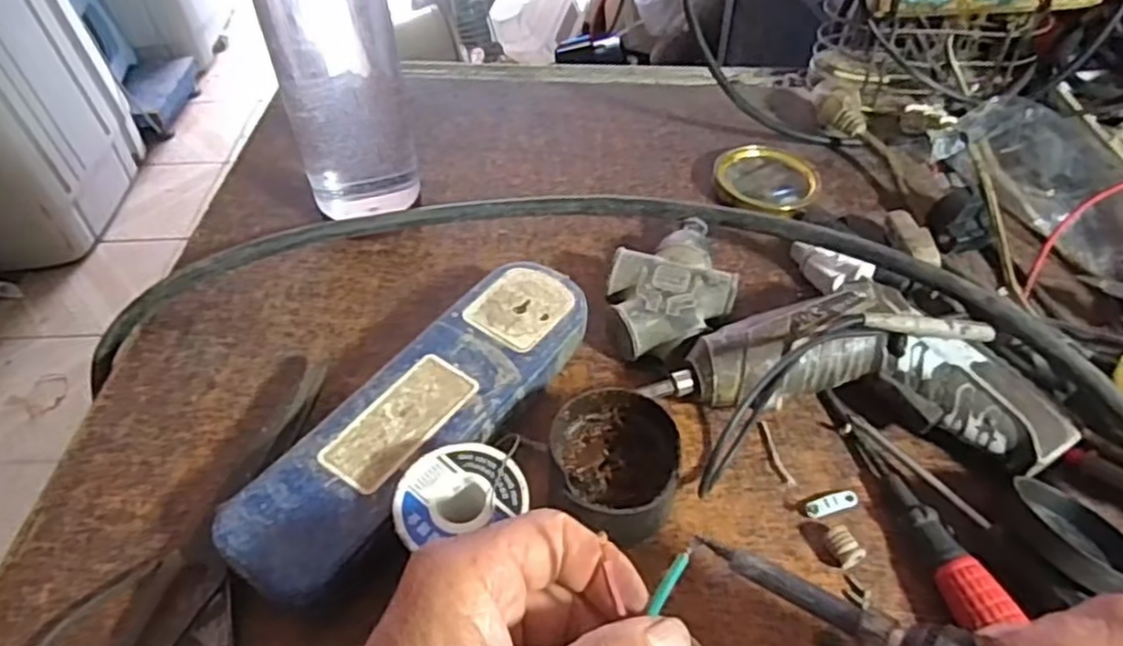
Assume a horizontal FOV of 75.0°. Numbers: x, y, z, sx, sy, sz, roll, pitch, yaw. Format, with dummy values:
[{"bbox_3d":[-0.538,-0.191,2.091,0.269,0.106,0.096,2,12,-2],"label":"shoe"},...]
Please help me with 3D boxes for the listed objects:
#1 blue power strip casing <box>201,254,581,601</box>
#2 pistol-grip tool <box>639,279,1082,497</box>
[{"bbox_3d":[-0.062,0.043,0.346,0.060,0.029,0.198,28,55,25],"label":"blue power strip casing"},{"bbox_3d":[0.135,0.027,0.348,0.176,0.042,0.094,-5,48,-1],"label":"pistol-grip tool"}]

